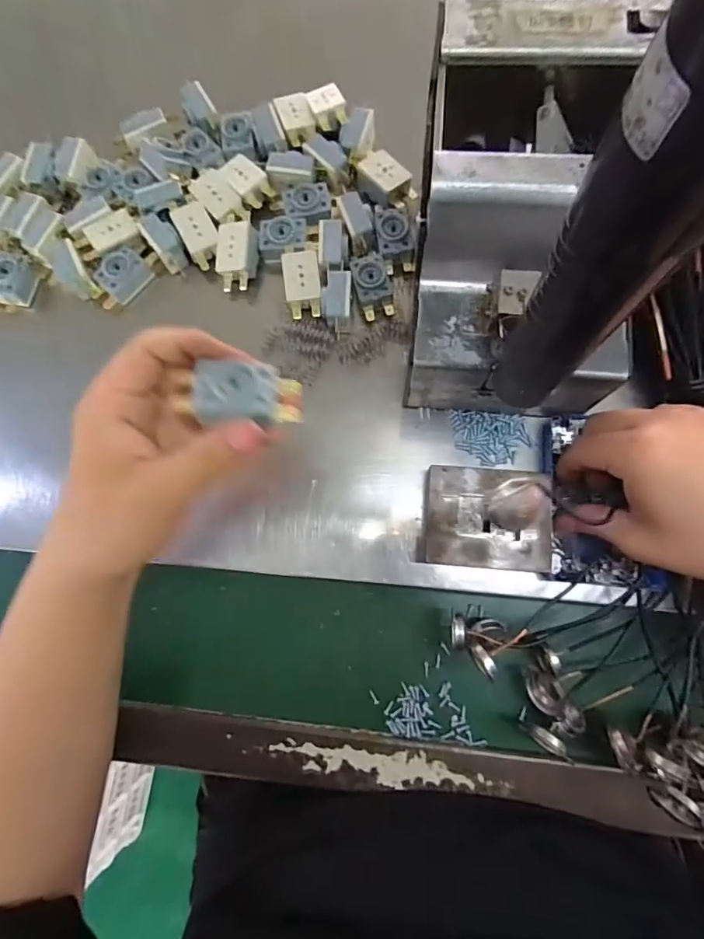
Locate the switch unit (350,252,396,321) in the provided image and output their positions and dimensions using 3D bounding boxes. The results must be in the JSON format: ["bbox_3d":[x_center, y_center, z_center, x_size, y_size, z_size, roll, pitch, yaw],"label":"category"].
[{"bbox_3d":[0.015,-0.140,0.354,0.027,0.012,0.050,-16,79,2],"label":"switch unit"}]

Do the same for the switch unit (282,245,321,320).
[{"bbox_3d":[-0.037,-0.144,0.357,0.027,0.013,0.057,-5,79,4],"label":"switch unit"}]

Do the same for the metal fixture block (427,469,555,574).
[{"bbox_3d":[0.090,0.033,0.316,0.079,0.032,0.062,4,80,5],"label":"metal fixture block"}]

